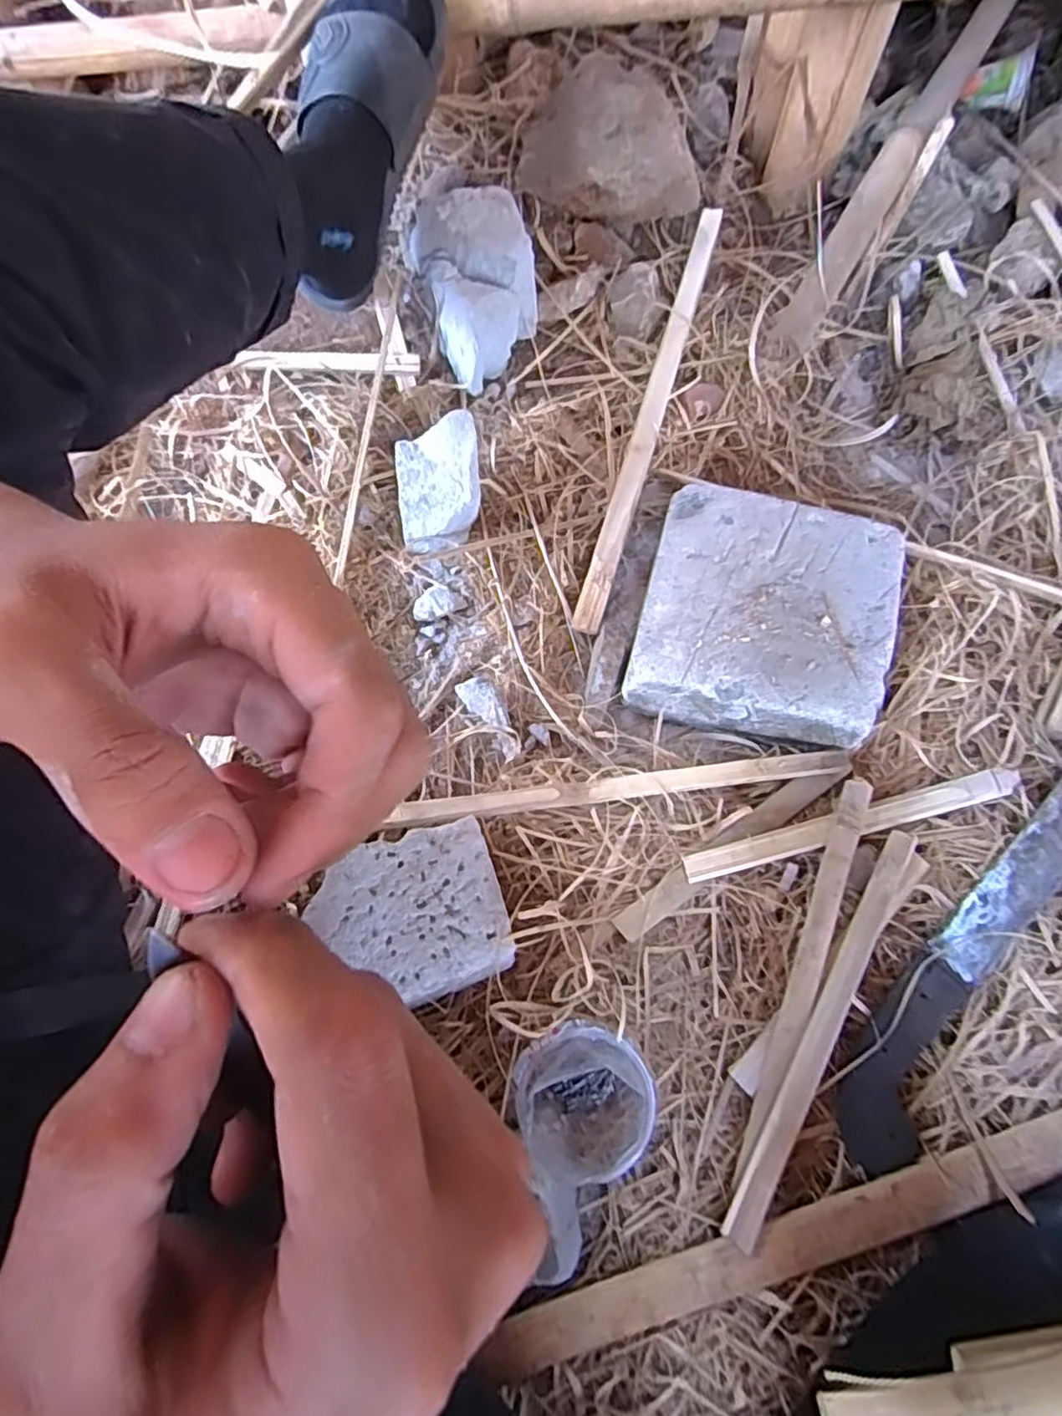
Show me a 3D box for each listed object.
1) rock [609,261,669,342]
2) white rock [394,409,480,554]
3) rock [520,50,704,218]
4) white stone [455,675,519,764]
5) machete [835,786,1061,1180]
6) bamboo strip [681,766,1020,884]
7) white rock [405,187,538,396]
[{"bbox_3d":[0.114,-0.432,0.693,0.058,0.032,0.073,3,70,2],"label":"rock"},{"bbox_3d":[-0.084,-0.201,0.598,0.074,0.076,0.095,-4,70,-1],"label":"white rock"},{"bbox_3d":[0.087,-0.602,0.693,0.191,0.076,0.144,5,70,3],"label":"rock"},{"bbox_3d":[-0.036,0.008,0.578,0.031,0.012,0.084,-27,72,-9],"label":"white stone"},{"bbox_3d":[0.337,0.151,0.469,0.057,0.017,0.384,39,75,14],"label":"machete"},{"bbox_3d":[0.248,0.091,0.508,0.261,0.008,0.022,-16,67,-1],"label":"bamboo strip"},{"bbox_3d":[-0.056,-0.446,0.675,0.112,0.078,0.211,-17,70,-5],"label":"white rock"}]

